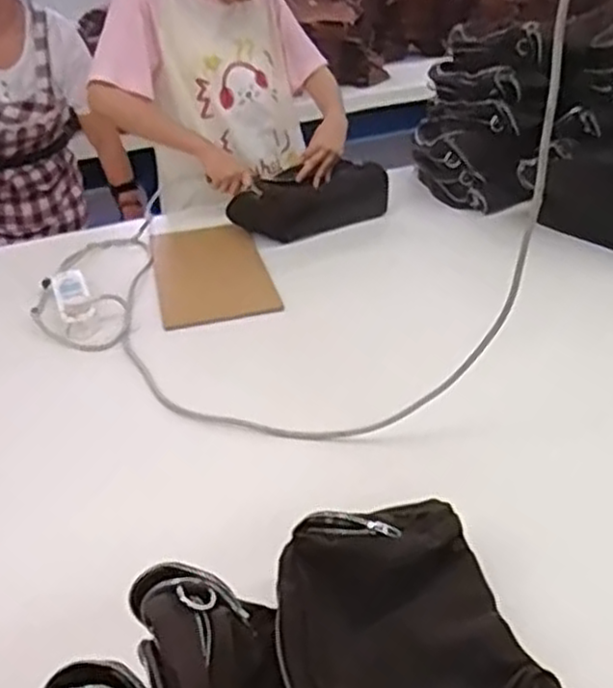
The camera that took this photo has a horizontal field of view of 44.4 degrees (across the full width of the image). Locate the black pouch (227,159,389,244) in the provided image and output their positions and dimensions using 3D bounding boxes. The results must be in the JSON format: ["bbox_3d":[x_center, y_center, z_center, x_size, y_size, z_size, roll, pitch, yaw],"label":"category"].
[{"bbox_3d":[0.017,-0.282,1.458,0.304,0.080,0.149,-17,33,-20],"label":"black pouch"}]

